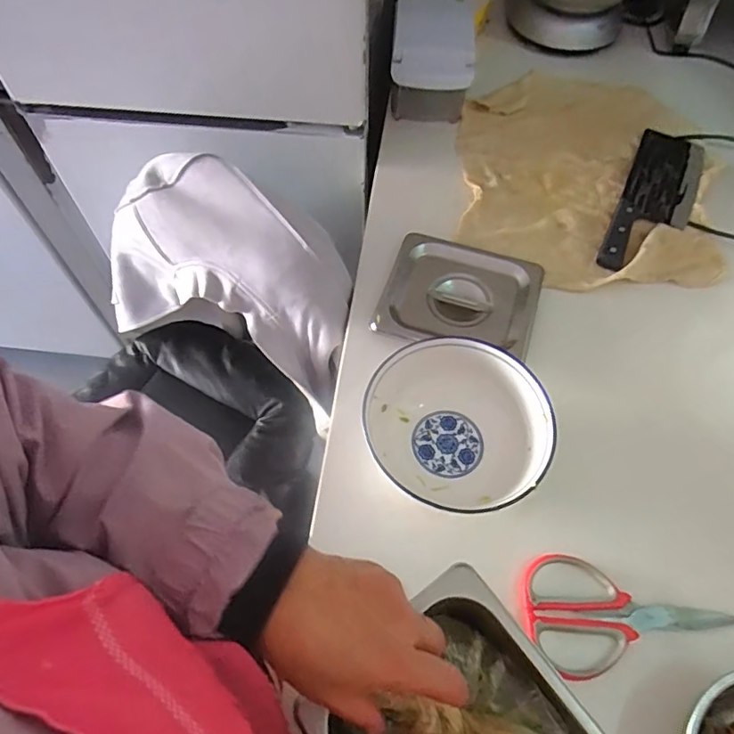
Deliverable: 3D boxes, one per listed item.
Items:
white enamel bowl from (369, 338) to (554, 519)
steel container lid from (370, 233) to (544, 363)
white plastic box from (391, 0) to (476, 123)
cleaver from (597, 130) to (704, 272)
[{"bbox_3d":[0.087,0.059,0.516,0.164,0.076,0.159,0,60,0],"label":"white enamel bowl"},{"bbox_3d":[0.111,-0.083,0.626,0.173,0.025,0.155,16,61,9],"label":"steel container lid"},{"bbox_3d":[0.093,-0.455,0.786,0.108,0.137,0.189,2,60,0],"label":"white plastic box"},{"bbox_3d":[0.391,-0.225,0.718,0.091,0.015,0.291,25,63,13],"label":"cleaver"}]

